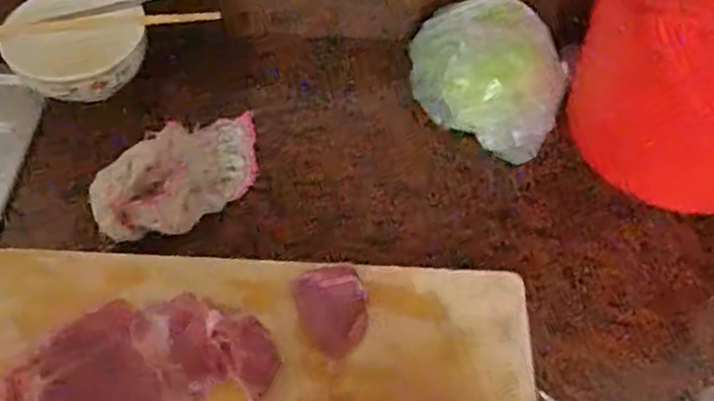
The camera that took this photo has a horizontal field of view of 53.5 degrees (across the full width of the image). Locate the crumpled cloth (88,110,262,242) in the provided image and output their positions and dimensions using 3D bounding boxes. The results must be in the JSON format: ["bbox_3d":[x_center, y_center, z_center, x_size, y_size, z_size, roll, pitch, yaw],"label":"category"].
[{"bbox_3d":[-0.133,-0.023,0.560,0.064,0.056,0.146,38,51,24],"label":"crumpled cloth"}]

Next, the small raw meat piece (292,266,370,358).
[{"bbox_3d":[-0.016,0.075,0.491,0.048,0.011,0.063,-14,56,-10],"label":"small raw meat piece"}]

